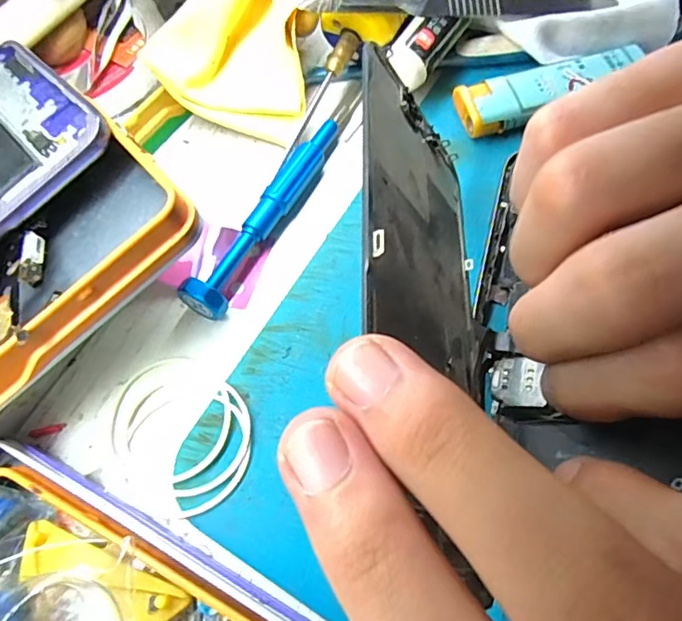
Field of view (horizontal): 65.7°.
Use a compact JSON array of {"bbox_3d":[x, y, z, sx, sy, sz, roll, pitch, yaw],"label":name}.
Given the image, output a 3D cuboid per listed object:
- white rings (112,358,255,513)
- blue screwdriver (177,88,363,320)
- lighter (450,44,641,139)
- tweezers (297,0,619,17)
[{"bbox_3d":[-0.051,0.037,0.165,0.049,0.004,0.041,41,73,20],"label":"white rings"},{"bbox_3d":[-0.022,-0.044,0.195,0.012,0.017,0.112,23,68,14],"label":"blue screwdriver"},{"bbox_3d":[0.084,-0.087,0.211,0.078,0.011,0.022,-17,65,-5],"label":"lighter"},{"bbox_3d":[0.050,-0.120,0.207,0.131,0.005,0.012,-8,64,-15],"label":"tweezers"}]

